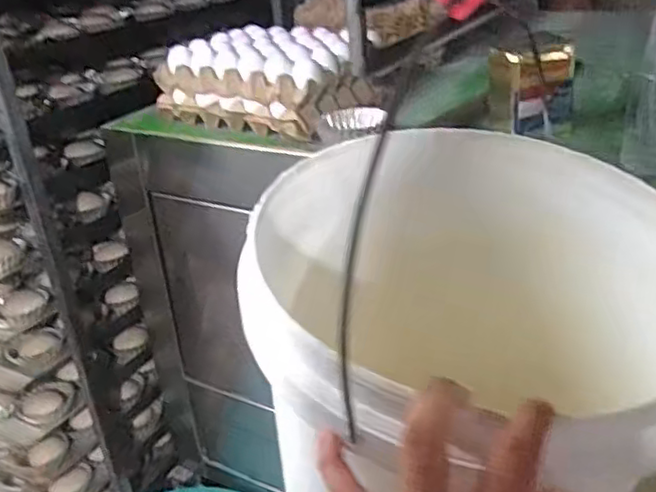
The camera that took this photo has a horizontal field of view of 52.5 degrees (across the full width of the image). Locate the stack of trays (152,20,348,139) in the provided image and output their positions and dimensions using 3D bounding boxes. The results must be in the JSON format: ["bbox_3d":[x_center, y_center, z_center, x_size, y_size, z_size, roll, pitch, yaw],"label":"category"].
[{"bbox_3d":[-0.092,-0.264,1.029,0.265,0.108,0.226,9,29,28],"label":"stack of trays"}]

